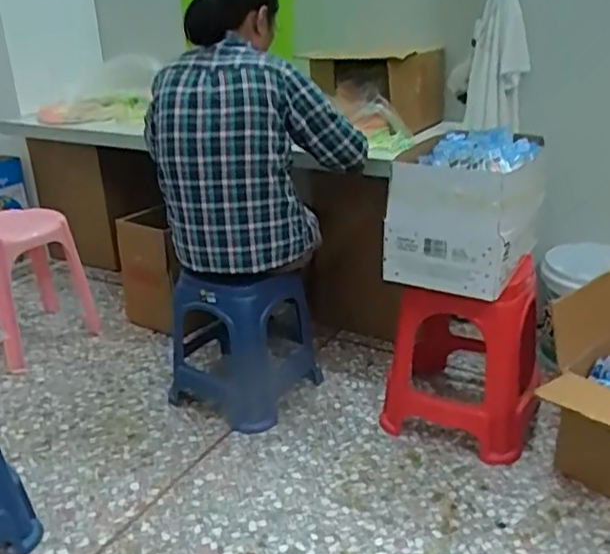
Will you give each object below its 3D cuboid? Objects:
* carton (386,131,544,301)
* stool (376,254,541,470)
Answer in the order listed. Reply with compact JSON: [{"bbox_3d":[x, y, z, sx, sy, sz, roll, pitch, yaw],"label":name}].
[{"bbox_3d":[0.394,-0.163,1.560,0.302,0.272,0.413,9,26,24],"label":"carton"},{"bbox_3d":[0.446,0.160,1.752,0.379,0.451,0.454,10,26,26],"label":"stool"}]

